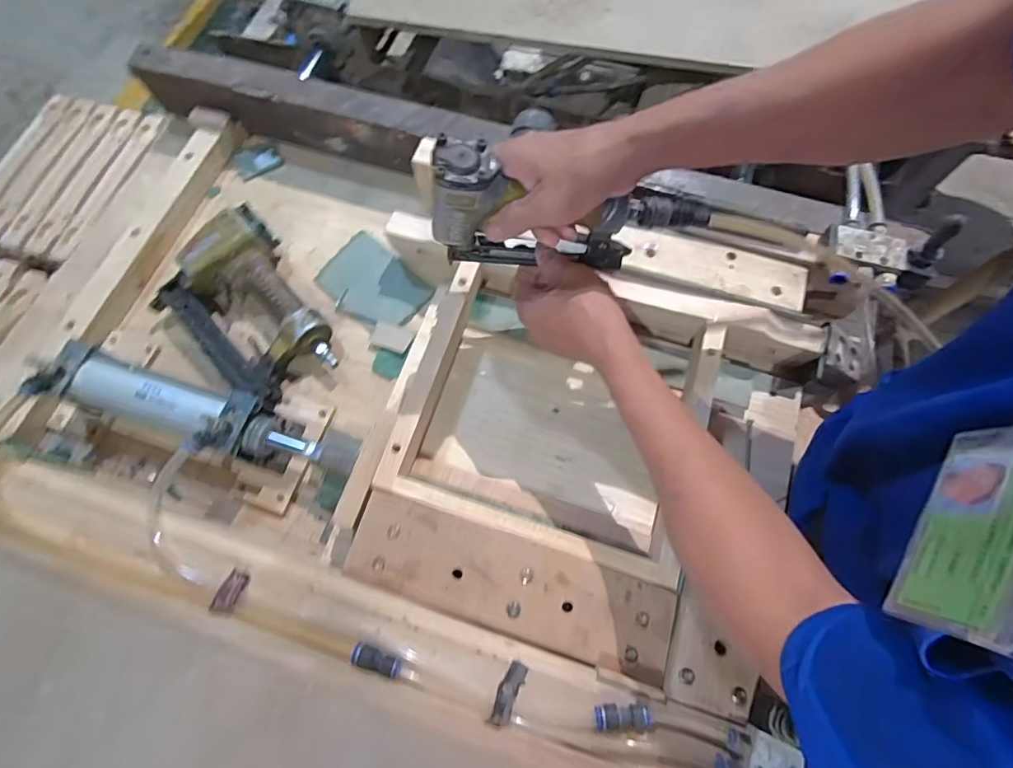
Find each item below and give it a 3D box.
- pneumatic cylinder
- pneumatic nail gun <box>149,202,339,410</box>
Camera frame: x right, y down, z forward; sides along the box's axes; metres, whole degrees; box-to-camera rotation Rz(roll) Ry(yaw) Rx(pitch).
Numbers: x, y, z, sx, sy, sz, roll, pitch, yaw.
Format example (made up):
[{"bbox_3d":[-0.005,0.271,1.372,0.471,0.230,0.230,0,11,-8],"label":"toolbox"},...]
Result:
[{"bbox_3d":[-0.303,0.031,0.513,0.320,0.077,0.069,16,71,6],"label":"pneumatic cylinder"},{"bbox_3d":[-0.294,-0.083,0.575,0.153,0.059,0.222,-38,74,-12],"label":"pneumatic nail gun"}]

